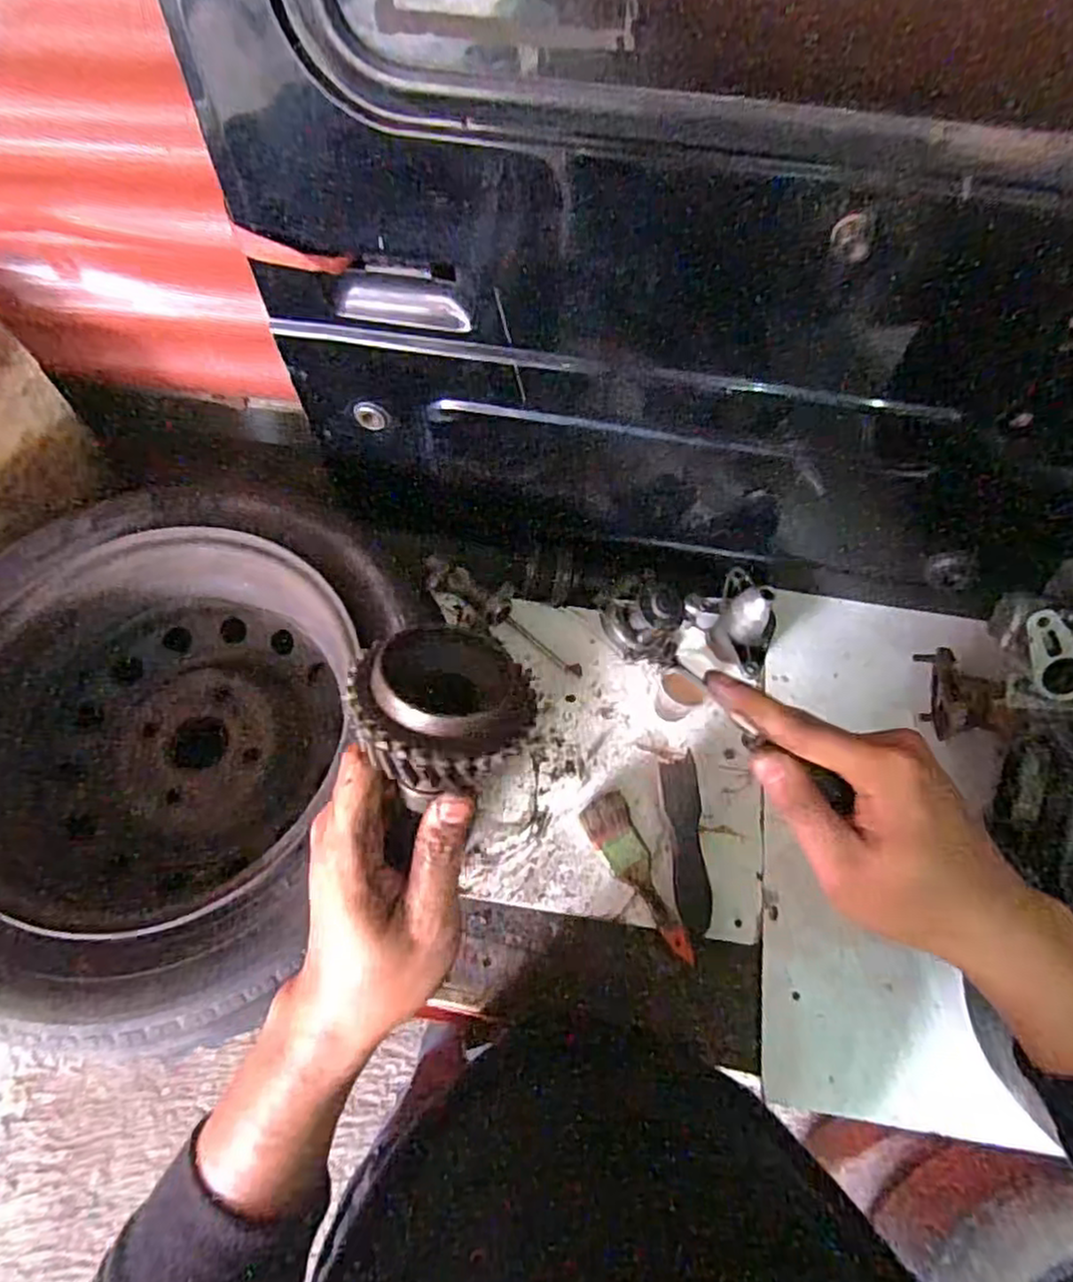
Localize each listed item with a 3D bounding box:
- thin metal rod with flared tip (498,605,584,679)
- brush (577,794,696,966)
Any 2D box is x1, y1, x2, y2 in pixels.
[{"bbox_3d":[0.004,0.002,0.860,0.129,0.012,0.021,39,66,3],"label":"thin metal rod with flared tip"},{"bbox_3d":[0.106,0.251,0.743,0.049,0.015,0.181,-22,66,-14],"label":"brush"}]

